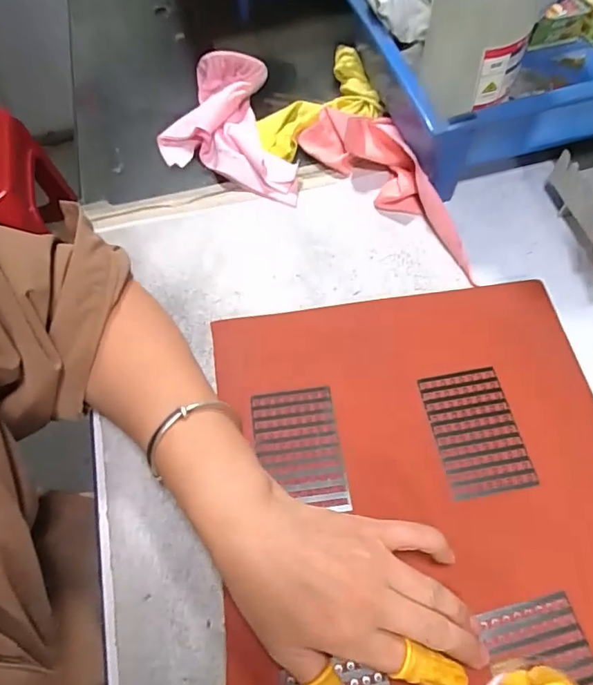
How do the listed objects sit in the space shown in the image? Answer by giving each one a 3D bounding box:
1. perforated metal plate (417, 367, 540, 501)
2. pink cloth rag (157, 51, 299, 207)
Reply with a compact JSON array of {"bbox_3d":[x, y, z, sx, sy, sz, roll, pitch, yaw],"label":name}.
[{"bbox_3d":[0.120,0.059,0.333,0.056,0.004,0.084,-10,62,-4],"label":"perforated metal plate"},{"bbox_3d":[-0.071,-0.199,0.461,0.115,0.041,0.165,-11,62,-4],"label":"pink cloth rag"}]

